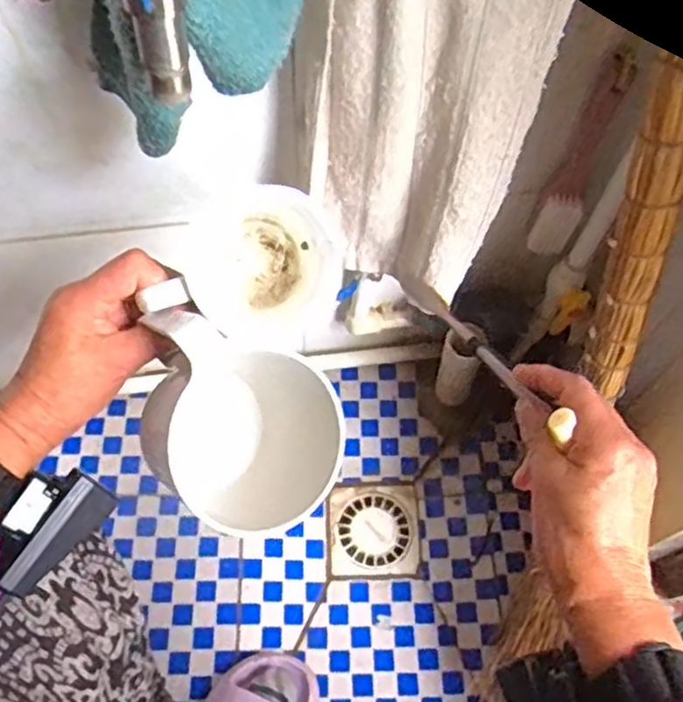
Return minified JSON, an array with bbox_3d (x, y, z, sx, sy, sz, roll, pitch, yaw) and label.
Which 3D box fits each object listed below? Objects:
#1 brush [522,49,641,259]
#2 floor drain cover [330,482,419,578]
[{"bbox_3d":[0.213,-0.166,0.625,0.037,0.229,0.022,25,64,12],"label":"brush"},{"bbox_3d":[0.041,0.222,0.874,0.105,0.009,0.111,-2,61,-2],"label":"floor drain cover"}]

